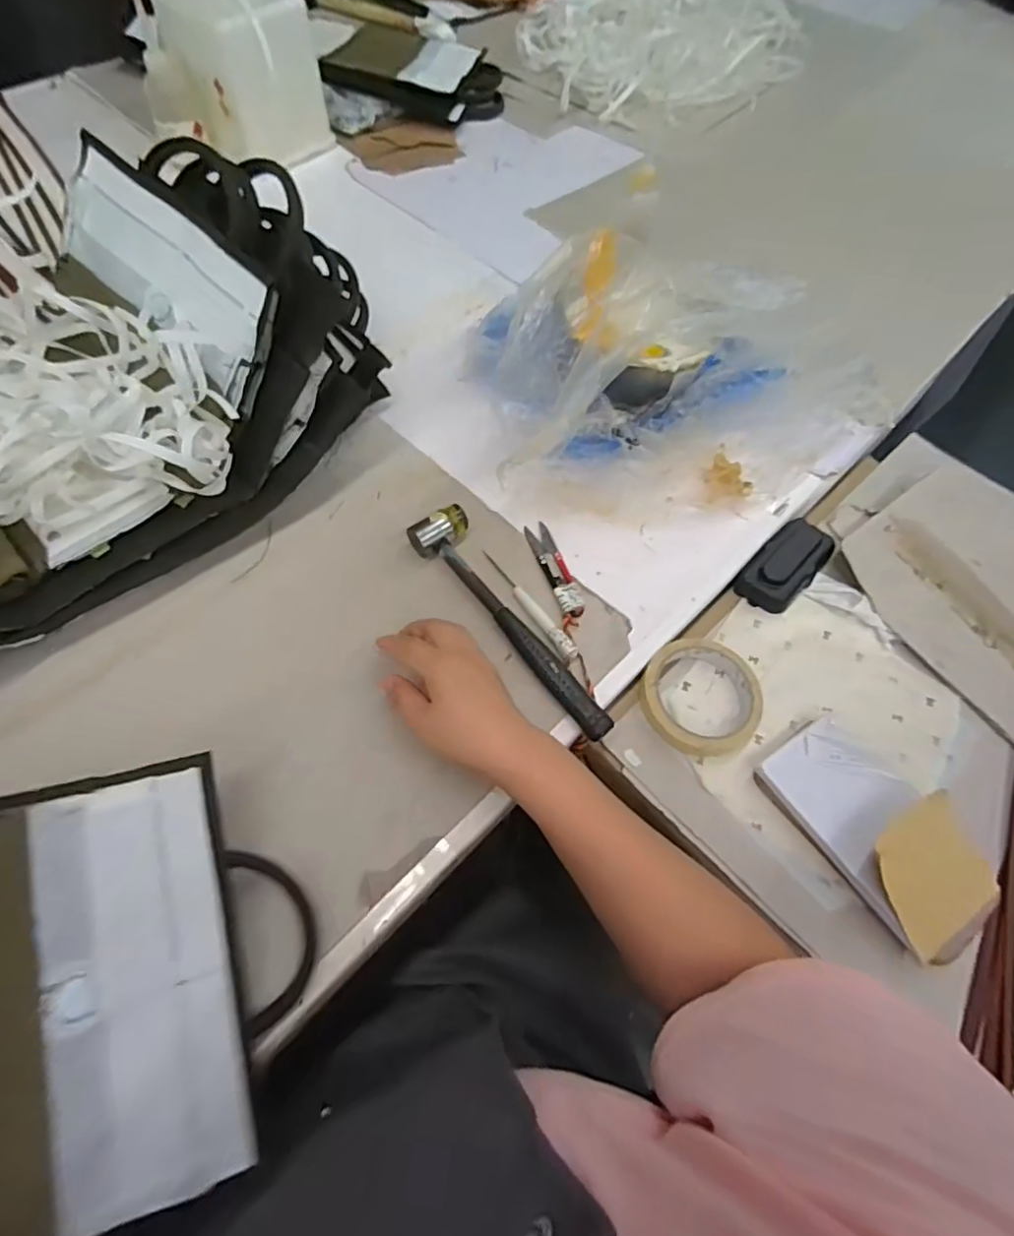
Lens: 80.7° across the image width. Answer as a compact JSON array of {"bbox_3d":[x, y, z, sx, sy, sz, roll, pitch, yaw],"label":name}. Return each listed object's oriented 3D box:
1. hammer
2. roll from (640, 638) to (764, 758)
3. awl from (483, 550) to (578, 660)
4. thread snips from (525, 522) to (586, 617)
[{"bbox_3d":[0.007,-0.001,0.498,0.050,0.032,0.237,-35,70,-19],"label":"hammer"},{"bbox_3d":[0.159,0.064,0.489,0.094,0.020,0.097,2,63,-3],"label":"roll"},{"bbox_3d":[0.016,-0.013,0.501,0.017,0.008,0.122,-33,69,-18],"label":"awl"},{"bbox_3d":[0.043,-0.045,0.528,0.024,0.014,0.102,-19,65,-13],"label":"thread snips"}]

